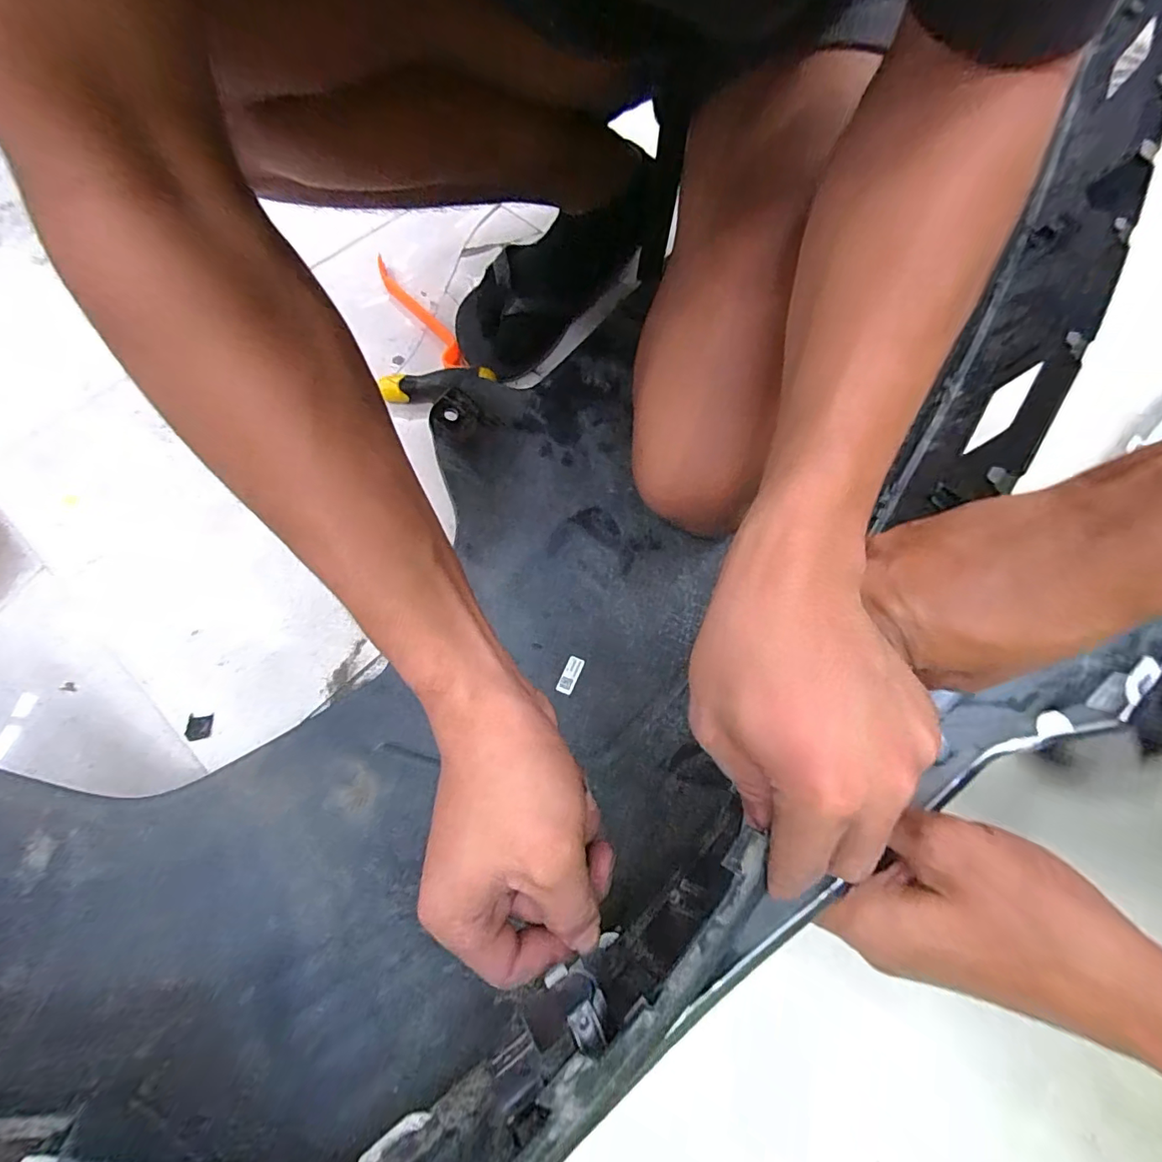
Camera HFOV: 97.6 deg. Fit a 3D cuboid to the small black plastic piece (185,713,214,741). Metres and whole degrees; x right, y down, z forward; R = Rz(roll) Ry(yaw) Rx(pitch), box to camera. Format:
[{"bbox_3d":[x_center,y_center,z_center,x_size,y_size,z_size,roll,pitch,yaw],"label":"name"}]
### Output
[{"bbox_3d":[-0.284,0.108,0.377,0.018,0.004,0.019,-1,70,-2],"label":"small black plastic piece"}]

